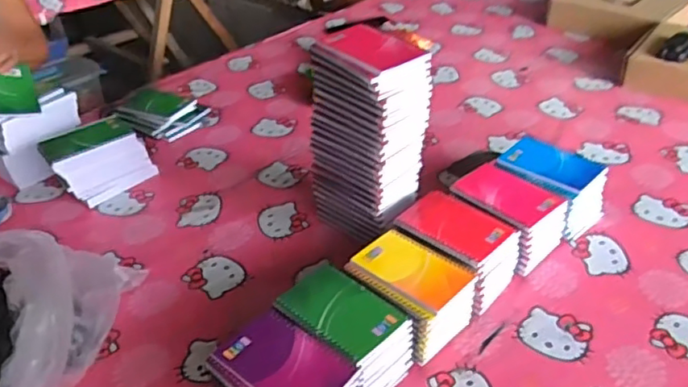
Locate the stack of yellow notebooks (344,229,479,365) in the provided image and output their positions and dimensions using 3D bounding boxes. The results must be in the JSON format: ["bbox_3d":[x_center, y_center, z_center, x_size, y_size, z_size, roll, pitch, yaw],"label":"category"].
[{"bbox_3d":[0.080,0.127,0.744,0.142,0.086,0.108,24,45,33],"label":"stack of yellow notebooks"}]

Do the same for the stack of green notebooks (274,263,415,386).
[{"bbox_3d":[0.002,0.162,0.689,0.098,0.090,0.145,-32,44,-33],"label":"stack of green notebooks"}]

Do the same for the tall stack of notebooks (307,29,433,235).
[{"bbox_3d":[0.039,-0.066,0.834,0.105,0.290,0.138,-29,44,-31],"label":"tall stack of notebooks"}]

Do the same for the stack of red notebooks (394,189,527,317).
[{"bbox_3d":[0.143,0.072,0.803,0.157,0.093,0.101,28,46,36],"label":"stack of red notebooks"}]

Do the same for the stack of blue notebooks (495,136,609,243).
[{"bbox_3d":[0.304,-0.008,0.901,0.098,0.098,0.148,-27,42,-29],"label":"stack of blue notebooks"}]

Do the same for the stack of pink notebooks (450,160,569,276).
[{"bbox_3d":[0.229,0.033,0.850,0.103,0.094,0.134,-32,44,-33],"label":"stack of pink notebooks"}]

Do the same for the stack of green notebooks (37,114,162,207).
[{"bbox_3d":[-0.401,-0.053,0.994,0.153,0.108,0.081,-24,40,-25],"label":"stack of green notebooks"}]

